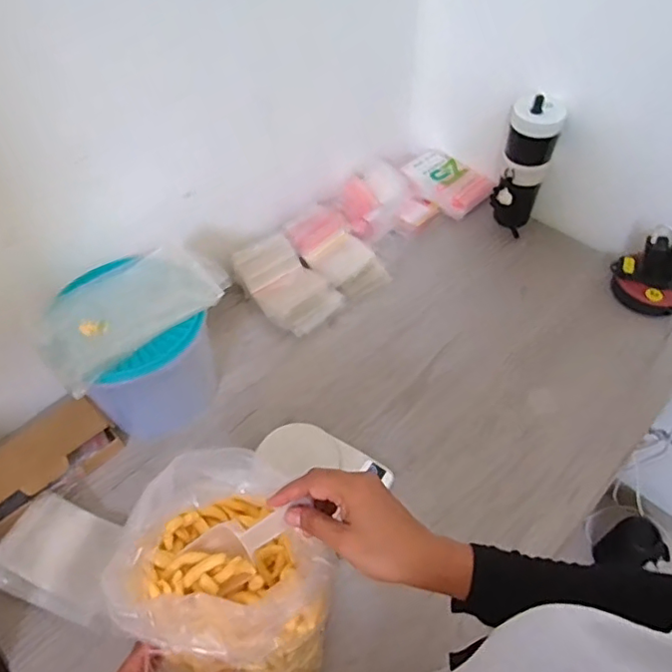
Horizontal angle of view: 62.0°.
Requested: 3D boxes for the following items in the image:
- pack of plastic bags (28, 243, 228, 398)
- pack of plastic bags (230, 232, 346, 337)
[{"bbox_3d":[-0.270,-0.039,0.738,0.152,0.048,0.243,37,62,26],"label":"pack of plastic bags"},{"bbox_3d":[-0.085,-0.089,0.967,0.119,0.071,0.178,-37,60,-24],"label":"pack of plastic bags"}]

